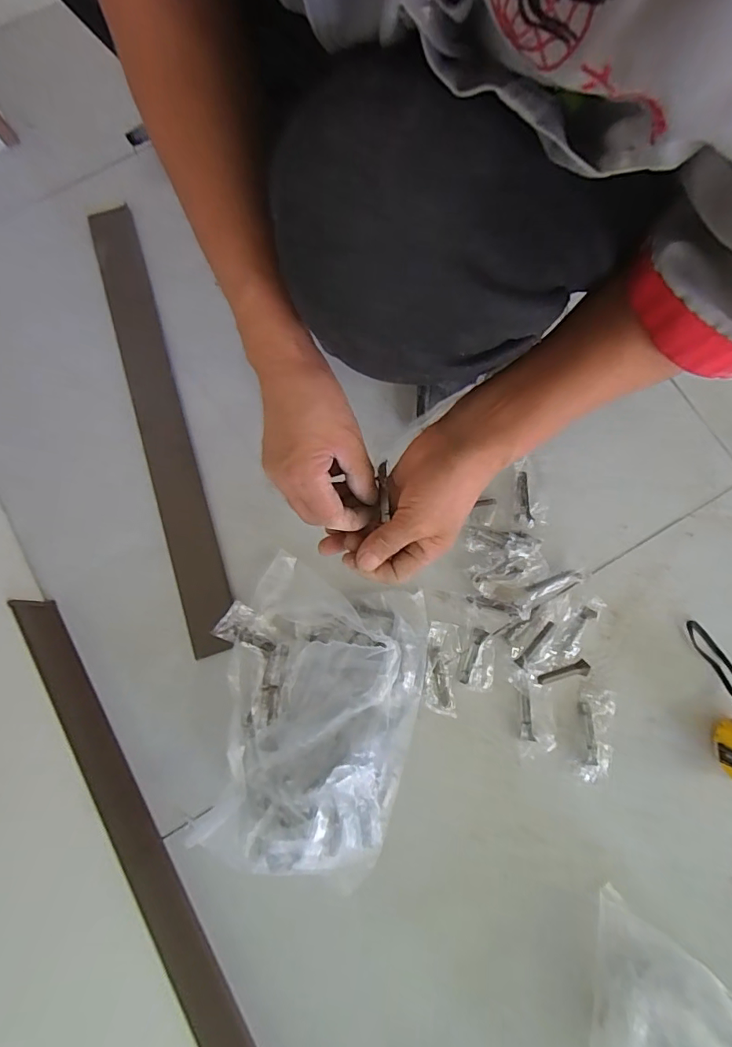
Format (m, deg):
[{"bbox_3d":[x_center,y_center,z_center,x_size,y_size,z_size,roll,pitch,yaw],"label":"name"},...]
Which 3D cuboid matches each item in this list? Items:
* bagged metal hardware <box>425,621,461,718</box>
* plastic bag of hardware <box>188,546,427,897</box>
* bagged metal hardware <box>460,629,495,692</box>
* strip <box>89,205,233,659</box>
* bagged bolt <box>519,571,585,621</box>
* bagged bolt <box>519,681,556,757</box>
[{"bbox_3d":[0.082,0.155,0.501,0.036,0.011,0.093,8,80,2],"label":"bagged metal hardware"},{"bbox_3d":[-0.062,0.185,0.465,0.214,0.080,0.281,14,80,3],"label":"plastic bag of hardware"},{"bbox_3d":[0.122,0.147,0.501,0.035,0.009,0.062,9,80,2],"label":"bagged metal hardware"},{"bbox_3d":[-0.258,-0.142,0.578,0.059,0.010,0.599,-19,78,5],"label":"strip"},{"bbox_3d":[0.197,0.074,0.506,0.078,0.012,0.027,-32,81,-5],"label":"bagged bolt"},{"bbox_3d":[0.179,0.205,0.488,0.034,0.015,0.069,1,80,1],"label":"bagged bolt"}]

